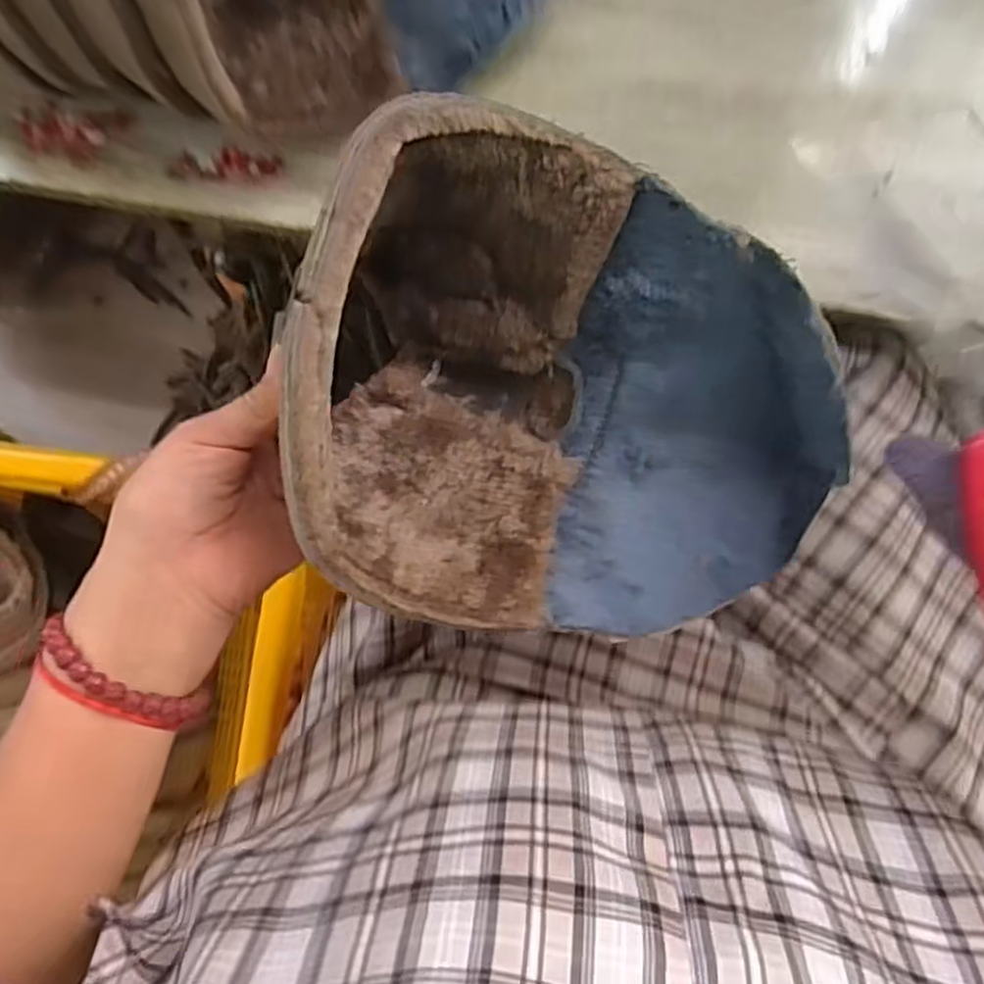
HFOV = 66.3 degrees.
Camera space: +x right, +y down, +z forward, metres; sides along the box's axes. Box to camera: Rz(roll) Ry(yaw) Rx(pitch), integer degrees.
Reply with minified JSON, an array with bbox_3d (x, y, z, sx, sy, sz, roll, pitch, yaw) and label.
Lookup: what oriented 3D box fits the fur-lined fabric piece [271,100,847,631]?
[{"bbox_3d":[0.030,-0.033,0.277,0.190,0.089,0.167,13,84,7],"label":"fur-lined fabric piece"}]

